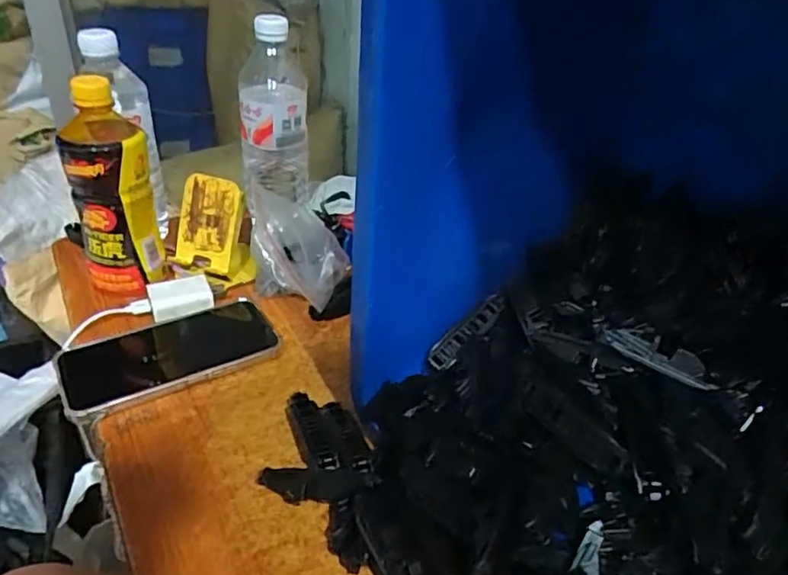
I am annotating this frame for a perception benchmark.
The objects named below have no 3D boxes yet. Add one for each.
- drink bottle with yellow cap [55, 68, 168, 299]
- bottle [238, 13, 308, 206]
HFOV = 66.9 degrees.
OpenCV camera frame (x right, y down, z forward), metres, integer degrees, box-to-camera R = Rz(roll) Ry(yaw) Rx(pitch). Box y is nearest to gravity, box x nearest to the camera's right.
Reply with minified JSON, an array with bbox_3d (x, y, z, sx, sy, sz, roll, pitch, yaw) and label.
[{"bbox_3d":[-0.252,-0.089,0.531,0.067,0.180,0.078,-12,37,-23],"label":"drink bottle with yellow cap"},{"bbox_3d":[-0.125,-0.169,0.626,0.070,0.203,0.066,-3,34,-11],"label":"bottle"}]

